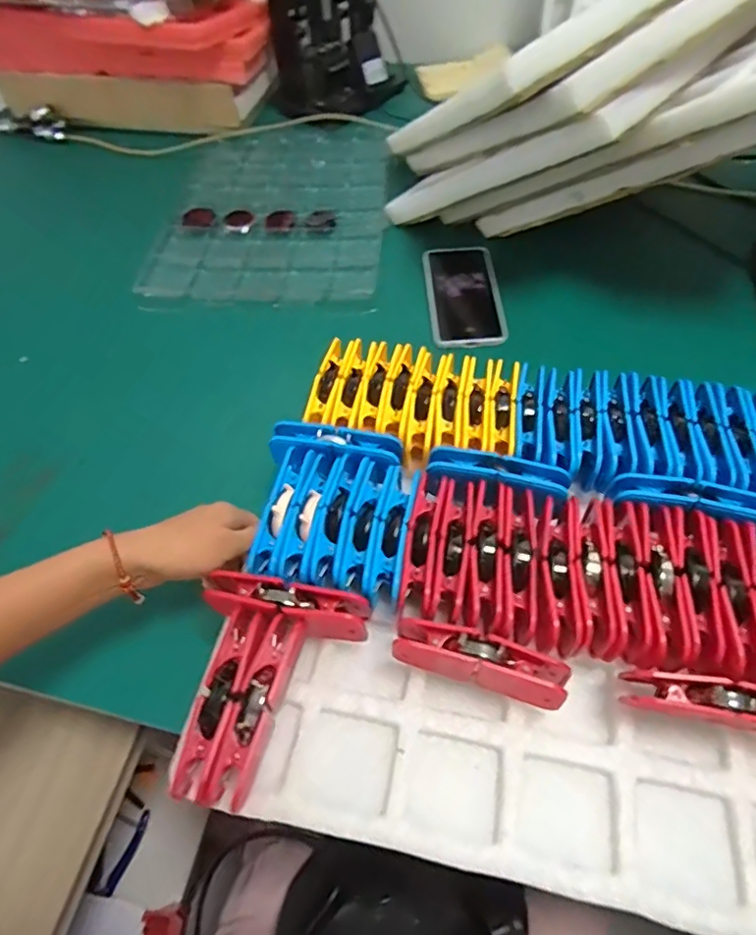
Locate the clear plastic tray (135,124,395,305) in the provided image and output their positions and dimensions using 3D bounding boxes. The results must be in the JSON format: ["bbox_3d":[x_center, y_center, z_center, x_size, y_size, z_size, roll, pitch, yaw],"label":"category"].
[{"bbox_3d":[-0.143,-0.376,0.793,0.309,0.038,0.420,-4,53,2],"label":"clear plastic tray"}]

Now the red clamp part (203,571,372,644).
[{"bbox_3d":[-0.061,0.094,0.380,0.113,0.027,0.029,14,54,-3],"label":"red clamp part"}]

